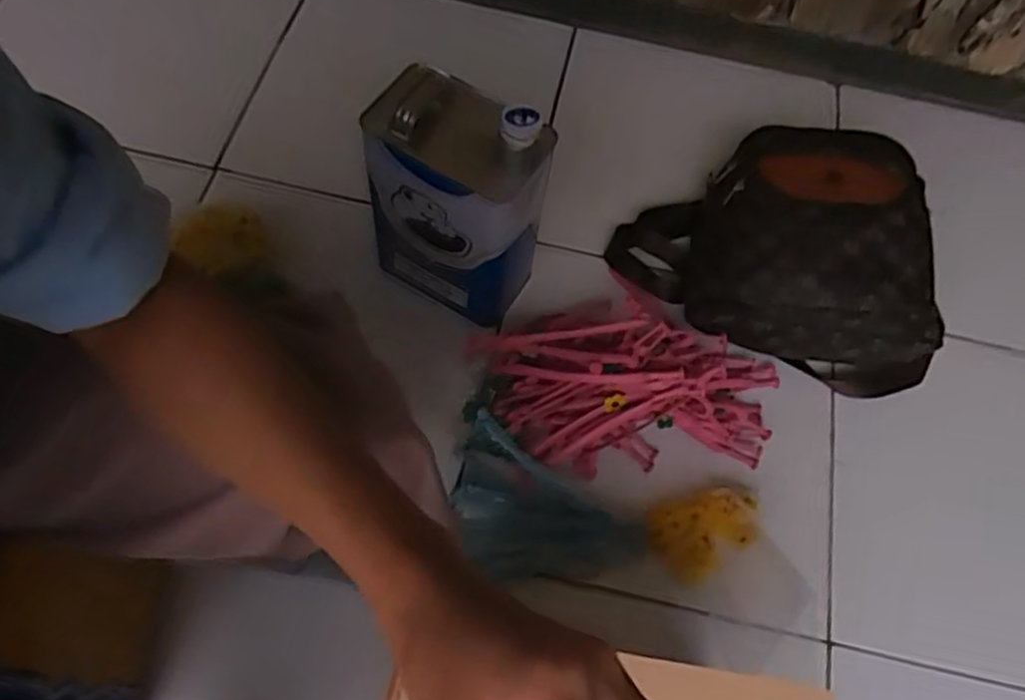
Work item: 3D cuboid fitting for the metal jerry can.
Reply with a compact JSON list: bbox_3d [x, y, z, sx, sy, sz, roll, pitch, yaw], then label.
[{"bbox_3d":[-0.053,-0.146,0.785,0.168,0.254,0.097,29,64,9],"label":"metal jerry can"}]

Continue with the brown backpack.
[{"bbox_3d":[0.321,-0.148,0.874,0.368,0.155,0.307,16,63,3],"label":"brown backpack"}]

